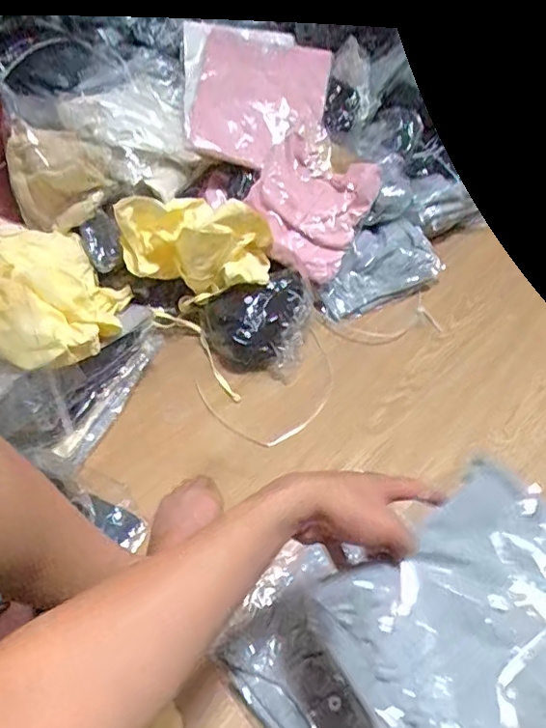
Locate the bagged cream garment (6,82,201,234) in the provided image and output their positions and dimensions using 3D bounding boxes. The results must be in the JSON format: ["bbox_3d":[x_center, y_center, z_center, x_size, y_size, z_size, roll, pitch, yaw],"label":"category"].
[{"bbox_3d":[-0.276,-0.346,0.924,0.294,0.150,0.190,-21,49,-12],"label":"bagged cream garment"}]

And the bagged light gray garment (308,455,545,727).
[{"bbox_3d":[0.174,0.205,0.467,0.261,0.055,0.182,-31,52,-20],"label":"bagged light gray garment"}]

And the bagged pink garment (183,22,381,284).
[{"bbox_3d":[0.014,-0.372,0.961,0.265,0.067,0.488,-21,77,-12],"label":"bagged pink garment"}]

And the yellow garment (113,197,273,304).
[{"bbox_3d":[-0.115,-0.177,0.862,0.202,0.142,0.100,3,48,10],"label":"yellow garment"}]

